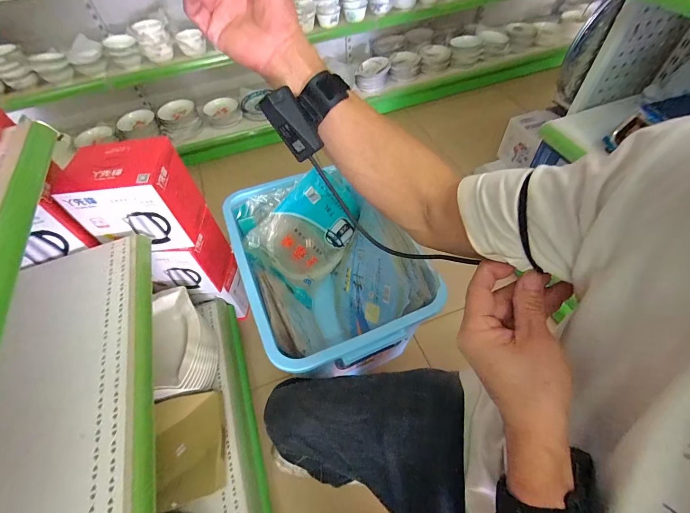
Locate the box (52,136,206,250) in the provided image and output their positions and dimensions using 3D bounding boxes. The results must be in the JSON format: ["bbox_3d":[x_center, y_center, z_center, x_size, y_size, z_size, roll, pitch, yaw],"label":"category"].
[{"bbox_3d":[-0.491,-0.141,0.779,0.206,0.201,0.163,-6,54,0],"label":"box"}]

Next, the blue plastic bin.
[{"bbox_3d":[-0.060,0.063,0.817,0.315,0.314,0.491,-24,56,-13],"label":"blue plastic bin"}]

